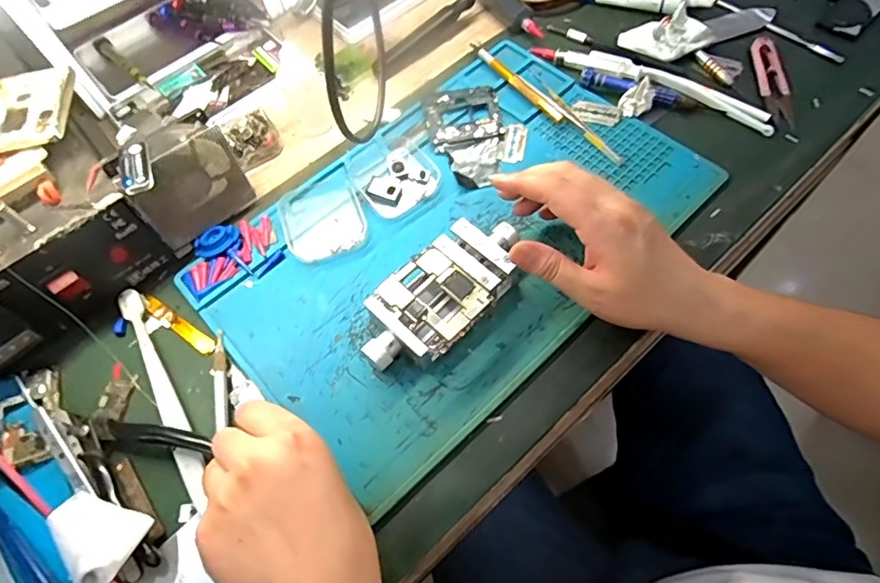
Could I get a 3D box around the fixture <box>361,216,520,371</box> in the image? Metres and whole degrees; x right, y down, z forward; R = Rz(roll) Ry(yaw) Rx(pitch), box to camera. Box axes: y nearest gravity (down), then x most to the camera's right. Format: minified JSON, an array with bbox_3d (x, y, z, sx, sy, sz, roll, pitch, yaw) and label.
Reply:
[{"bbox_3d":[0.003,0.003,0.370,0.064,0.032,0.132,38,71,21],"label":"fixture"}]

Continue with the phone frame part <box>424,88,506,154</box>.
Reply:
[{"bbox_3d":[0.022,-0.155,0.468,0.066,0.006,0.063,-8,62,0],"label":"phone frame part"}]

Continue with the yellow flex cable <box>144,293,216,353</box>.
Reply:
[{"bbox_3d":[-0.199,0.025,0.398,0.074,0.005,0.012,30,68,18],"label":"yellow flex cable"}]

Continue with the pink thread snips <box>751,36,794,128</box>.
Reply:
[{"bbox_3d":[0.293,-0.186,0.459,0.024,0.006,0.103,3,63,6],"label":"pink thread snips"}]

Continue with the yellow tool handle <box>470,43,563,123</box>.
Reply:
[{"bbox_3d":[0.067,-0.195,0.483,0.010,0.011,0.129,-32,65,-12],"label":"yellow tool handle"}]

